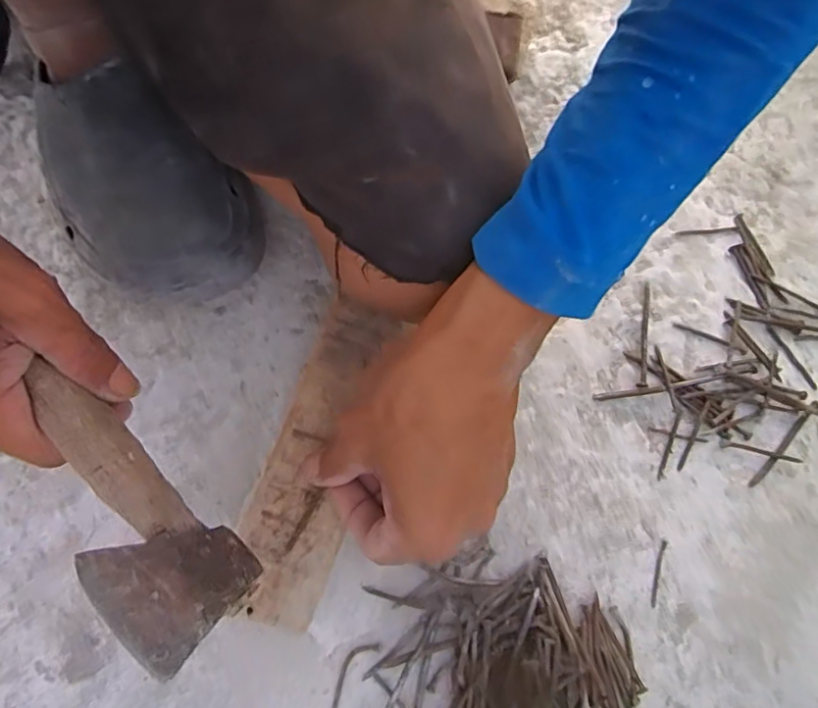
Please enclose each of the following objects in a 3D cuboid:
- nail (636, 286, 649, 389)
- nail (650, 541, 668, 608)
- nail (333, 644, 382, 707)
[{"bbox_3d":[0.158,-0.013,0.372,0.005,0.004,0.074,11,72,3],"label":"nail"},{"bbox_3d":[0.146,0.128,0.326,0.004,0.004,0.038,19,72,5],"label":"nail"},{"bbox_3d":[-0.033,0.175,0.306,0.012,0.004,0.041,37,75,10],"label":"nail"}]

